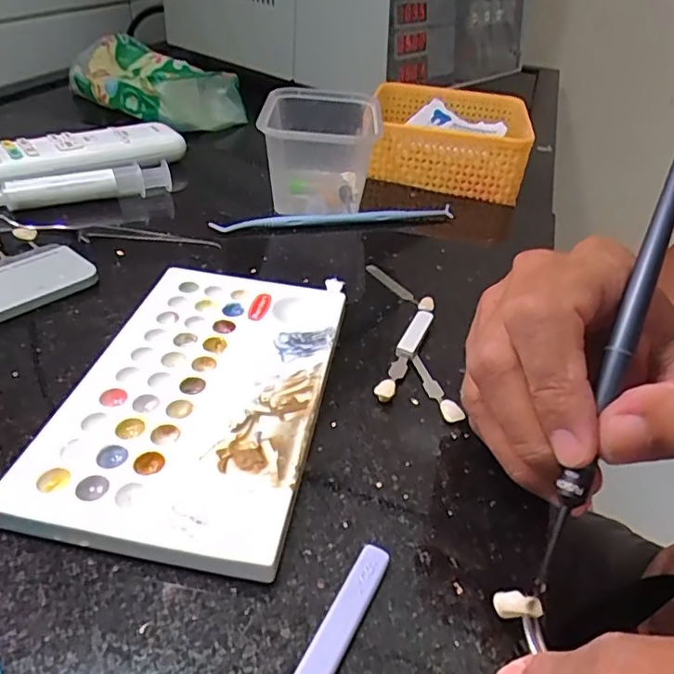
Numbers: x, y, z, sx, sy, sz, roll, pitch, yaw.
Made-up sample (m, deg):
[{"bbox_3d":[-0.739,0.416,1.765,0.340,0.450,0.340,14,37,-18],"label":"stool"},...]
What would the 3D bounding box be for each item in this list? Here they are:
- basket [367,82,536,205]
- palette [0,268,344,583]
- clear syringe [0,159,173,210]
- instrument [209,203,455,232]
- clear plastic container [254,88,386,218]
[{"bbox_3d":[0.091,-0.173,0.485,0.134,0.044,0.137,12,37,8],"label":"basket"},{"bbox_3d":[-0.053,0.020,0.235,0.091,0.012,0.157,9,37,4],"label":"palette"},{"bbox_3d":[-0.174,-0.098,0.372,0.125,0.017,0.020,-17,42,-27],"label":"clear syringe"},{"bbox_3d":[0.000,-0.079,0.378,0.162,0.009,0.011,-6,38,-16],"label":"instrument"},{"bbox_3d":[-0.015,-0.133,0.405,0.083,0.060,0.092,6,37,0],"label":"clear plastic container"}]

